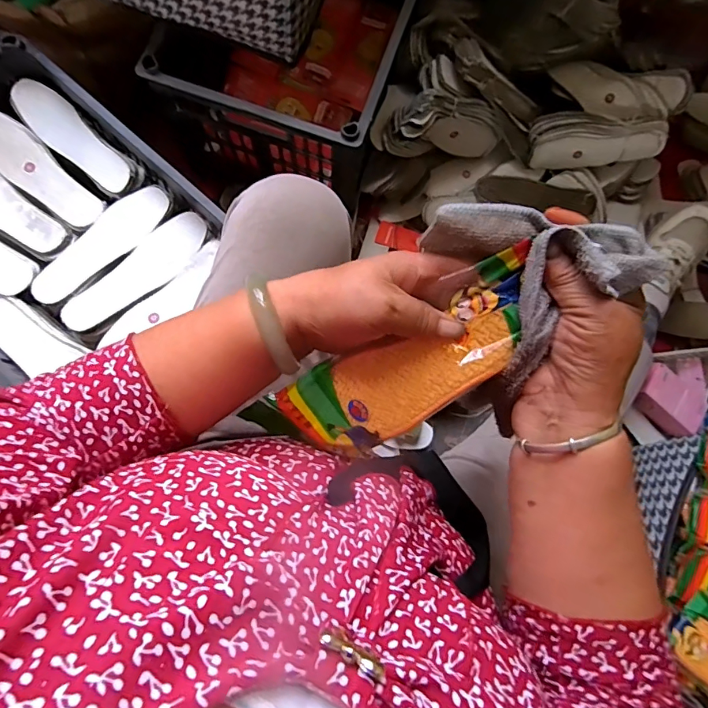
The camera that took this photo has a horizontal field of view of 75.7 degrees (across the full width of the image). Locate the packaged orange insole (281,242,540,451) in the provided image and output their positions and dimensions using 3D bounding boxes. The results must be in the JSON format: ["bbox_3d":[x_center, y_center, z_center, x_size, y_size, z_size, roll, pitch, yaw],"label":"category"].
[{"bbox_3d":[0.042,0.009,0.307,0.184,0.025,0.068,-34,81,15],"label":"packaged orange insole"}]

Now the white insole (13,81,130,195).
[{"bbox_3d":[-0.409,-0.317,0.660,0.209,0.020,0.062,41,81,6],"label":"white insole"}]

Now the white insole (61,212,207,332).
[{"bbox_3d":[-0.297,-0.111,0.631,0.075,0.013,0.223,44,81,7],"label":"white insole"}]

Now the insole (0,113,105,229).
[{"bbox_3d":[-0.462,-0.266,0.659,0.219,0.023,0.069,41,81,6],"label":"insole"}]

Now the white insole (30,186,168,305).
[{"bbox_3d":[-0.359,-0.157,0.645,0.218,0.009,0.074,-41,83,-8],"label":"white insole"}]

